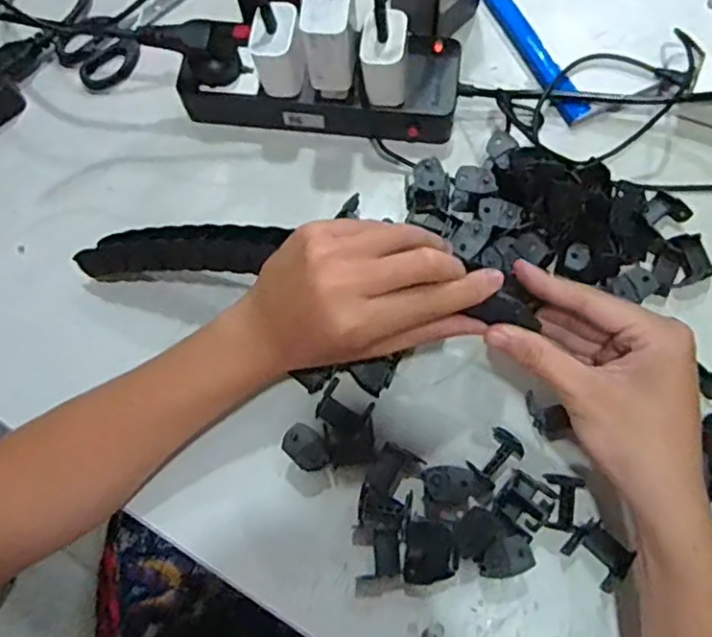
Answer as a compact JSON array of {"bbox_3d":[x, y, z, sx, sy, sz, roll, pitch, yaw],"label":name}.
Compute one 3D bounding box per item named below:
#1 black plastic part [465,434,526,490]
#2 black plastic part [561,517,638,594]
[{"bbox_3d":[0.086,0.084,0.393,0.036,0.016,0.021,-43,75,-11],"label":"black plastic part"},{"bbox_3d":[0.141,0.134,0.373,0.035,0.024,0.028,39,77,14],"label":"black plastic part"}]

